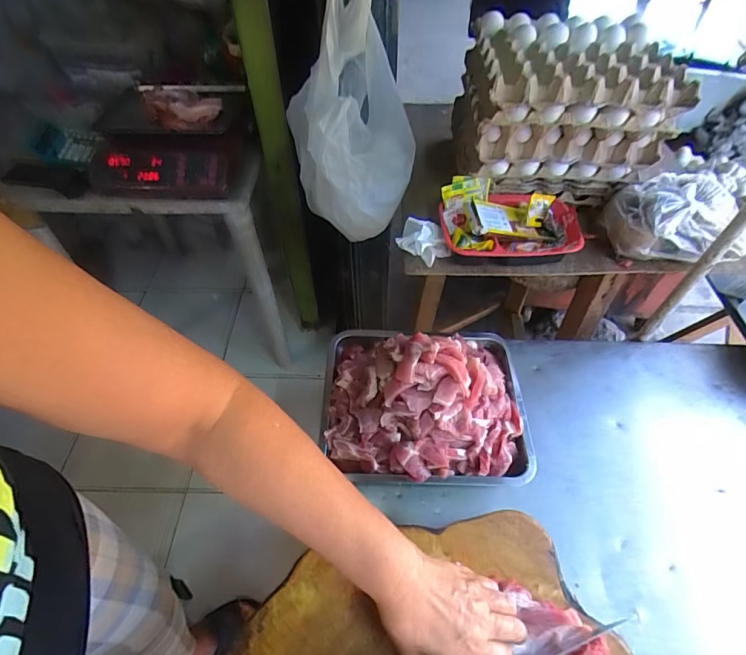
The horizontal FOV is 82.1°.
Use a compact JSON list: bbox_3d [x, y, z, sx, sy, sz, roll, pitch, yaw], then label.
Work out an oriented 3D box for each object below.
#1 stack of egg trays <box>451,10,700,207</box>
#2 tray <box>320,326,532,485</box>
[{"bbox_3d":[0.310,-0.385,0.743,0.298,0.191,0.267,-1,53,1],"label":"stack of egg trays"},{"bbox_3d":[0.078,0.097,0.642,0.297,0.130,0.246,1,53,2],"label":"tray"}]

